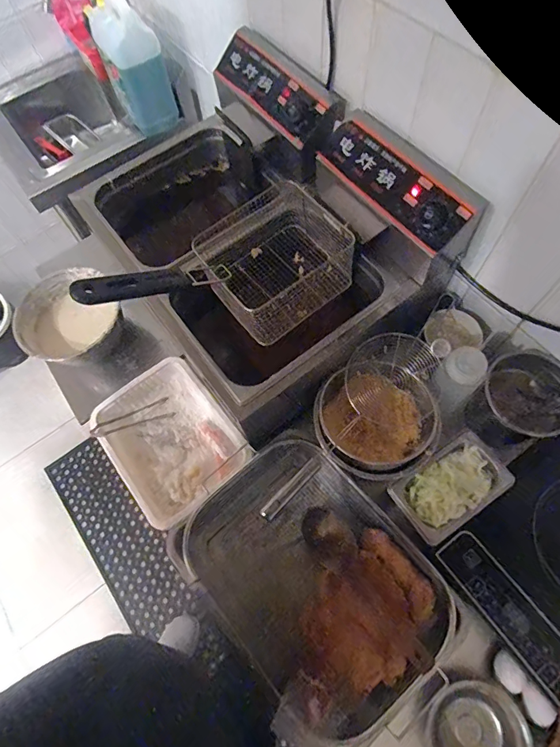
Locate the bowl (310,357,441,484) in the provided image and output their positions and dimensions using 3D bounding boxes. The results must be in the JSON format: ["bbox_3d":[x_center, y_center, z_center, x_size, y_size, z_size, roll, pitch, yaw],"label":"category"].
[{"bbox_3d":[0.151,0.076,0.672,0.173,0.068,0.185,-38,70,-13],"label":"bowl"}]

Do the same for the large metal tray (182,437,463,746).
[{"bbox_3d":[0.054,0.314,0.639,0.287,0.079,0.403,-38,70,-13],"label":"large metal tray"}]

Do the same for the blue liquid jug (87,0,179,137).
[{"bbox_3d":[-0.358,-0.758,1.025,0.141,0.275,0.163,-23,68,-7],"label":"blue liquid jug"}]

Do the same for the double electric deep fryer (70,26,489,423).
[{"bbox_3d":[-0.053,-0.263,0.741,0.436,0.247,0.581,-36,70,-12],"label":"double electric deep fryer"}]

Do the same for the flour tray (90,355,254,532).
[{"bbox_3d":[-0.196,0.121,0.751,0.207,0.062,0.257,-38,70,-13],"label":"flour tray"}]

